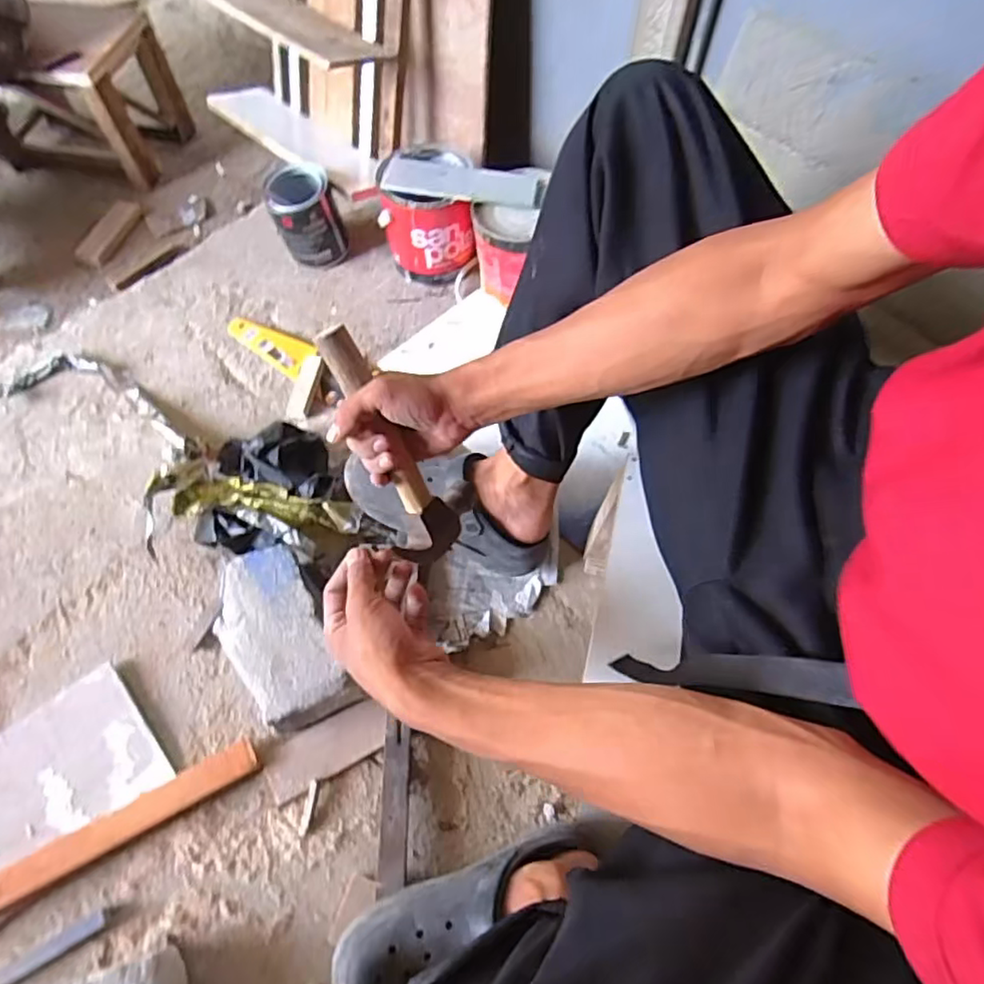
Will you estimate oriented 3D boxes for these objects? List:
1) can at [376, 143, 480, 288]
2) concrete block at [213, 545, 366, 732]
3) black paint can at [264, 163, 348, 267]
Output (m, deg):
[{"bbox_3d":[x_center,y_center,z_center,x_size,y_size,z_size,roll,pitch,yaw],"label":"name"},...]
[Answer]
[{"bbox_3d":[-0.107,-0.454,1.029,0.138,0.157,0.144,0,62,0],"label":"can"},{"bbox_3d":[-0.255,0.176,0.744,0.110,0.081,0.208,-28,65,-14],"label":"concrete block"},{"bbox_3d":[-0.313,-0.465,1.062,0.104,0.140,0.106,0,62,0],"label":"black paint can"}]

